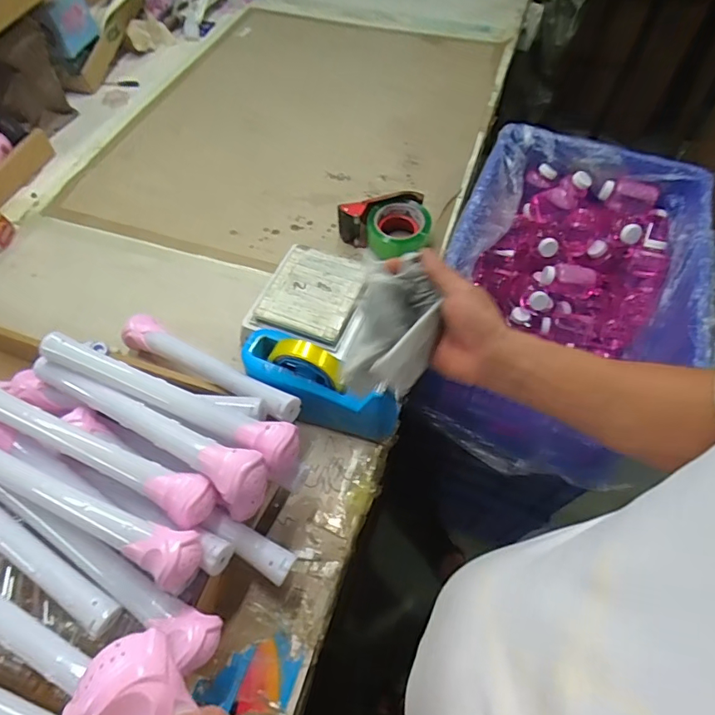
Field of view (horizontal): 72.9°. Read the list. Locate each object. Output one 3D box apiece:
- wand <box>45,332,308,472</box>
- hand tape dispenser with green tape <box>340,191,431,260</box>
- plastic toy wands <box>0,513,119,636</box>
[{"bbox_3d":[-0.211,0.044,0.538,0.314,0.046,0.051,19,59,11],"label":"wand"},{"bbox_3d":[0.053,-0.217,0.817,0.132,0.076,0.115,-26,61,-17],"label":"hand tape dispenser with green tape"},{"bbox_3d":[-0.364,0.166,0.488,0.307,0.053,0.048,27,60,15],"label":"plastic toy wands"}]

